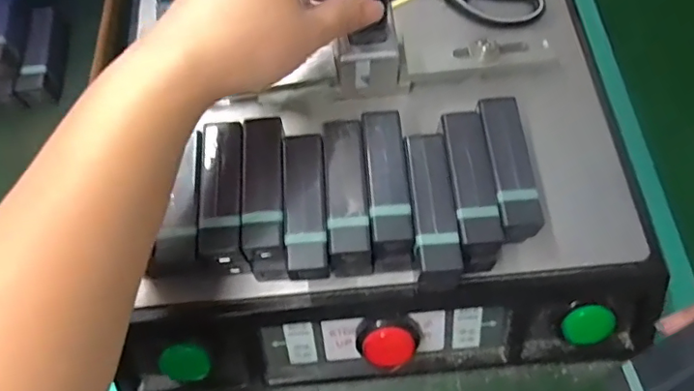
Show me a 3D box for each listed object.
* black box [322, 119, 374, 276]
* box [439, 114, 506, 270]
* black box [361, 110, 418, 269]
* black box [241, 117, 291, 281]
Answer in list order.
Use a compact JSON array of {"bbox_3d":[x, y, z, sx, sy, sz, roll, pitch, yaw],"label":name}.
[{"bbox_3d":[0.000,0.004,0.351,0.025,0.053,0.089,-5,65,0],"label":"black box"},{"bbox_3d":[0.077,0.001,0.349,0.025,0.052,0.097,-5,65,-1],"label":"box"},{"bbox_3d":[0.026,0.000,0.353,0.026,0.053,0.095,-4,65,0],"label":"black box"},{"bbox_3d":[-0.051,0.004,0.355,0.026,0.051,0.098,-4,65,0],"label":"black box"}]

